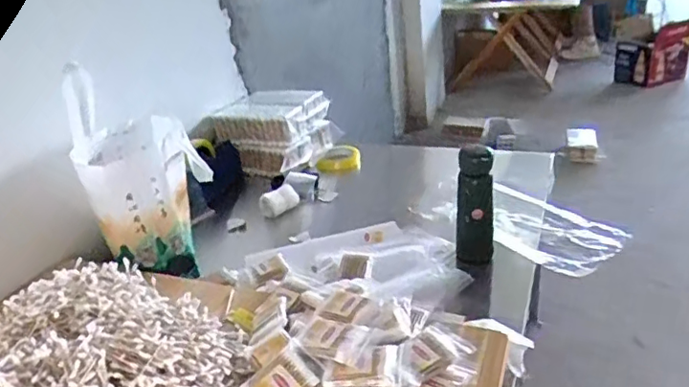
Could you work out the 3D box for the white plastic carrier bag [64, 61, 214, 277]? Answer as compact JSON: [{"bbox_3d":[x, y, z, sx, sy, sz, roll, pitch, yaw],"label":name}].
[{"bbox_3d":[-0.356,-0.051,1.028,0.196,0.335,0.257,-13,27,-12],"label":"white plastic carrier bag"}]

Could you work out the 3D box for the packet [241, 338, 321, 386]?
[{"bbox_3d":[-0.073,0.221,0.659,0.083,0.012,0.063,-42,52,-15],"label":"packet"}]

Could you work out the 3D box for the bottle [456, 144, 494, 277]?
[{"bbox_3d":[0.226,0.027,0.974,0.060,0.213,0.064,2,28,18],"label":"bottle"}]

